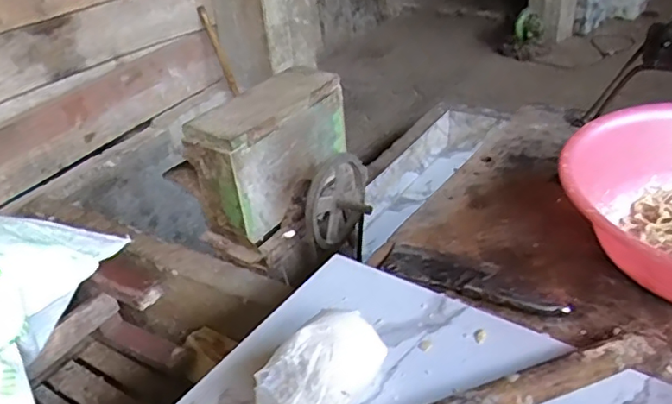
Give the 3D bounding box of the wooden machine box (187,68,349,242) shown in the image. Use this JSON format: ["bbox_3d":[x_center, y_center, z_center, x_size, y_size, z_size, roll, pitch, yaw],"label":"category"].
[{"bbox_3d":[-0.127,-0.114,1.207,0.138,0.230,0.346,18,39,31],"label":"wooden machine box"}]

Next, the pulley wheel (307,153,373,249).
[{"bbox_3d":[0.027,-0.001,1.172,0.084,0.194,0.196,10,-6,33],"label":"pulley wheel"}]

